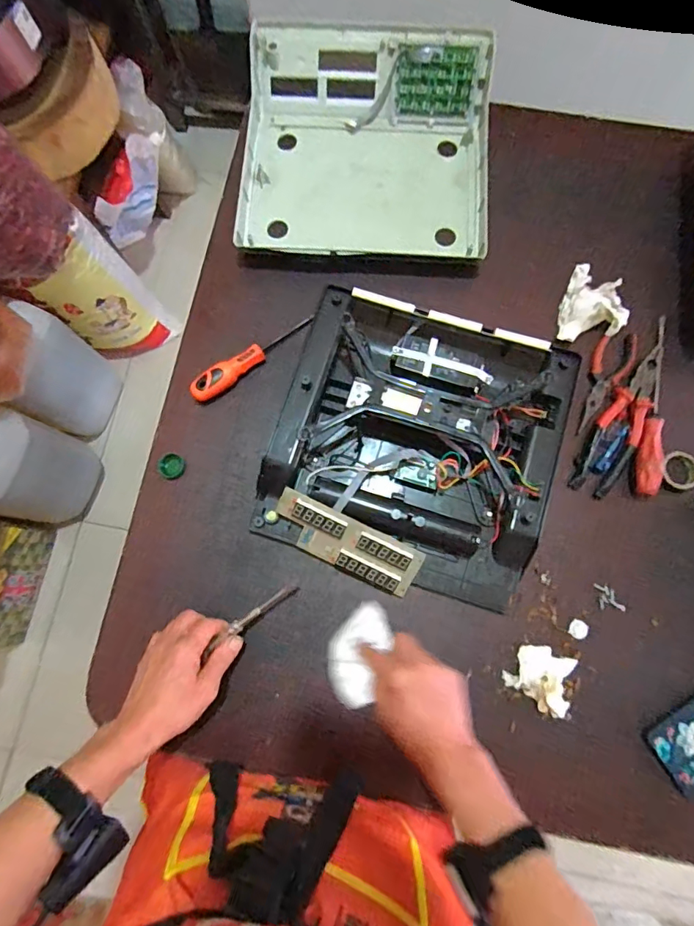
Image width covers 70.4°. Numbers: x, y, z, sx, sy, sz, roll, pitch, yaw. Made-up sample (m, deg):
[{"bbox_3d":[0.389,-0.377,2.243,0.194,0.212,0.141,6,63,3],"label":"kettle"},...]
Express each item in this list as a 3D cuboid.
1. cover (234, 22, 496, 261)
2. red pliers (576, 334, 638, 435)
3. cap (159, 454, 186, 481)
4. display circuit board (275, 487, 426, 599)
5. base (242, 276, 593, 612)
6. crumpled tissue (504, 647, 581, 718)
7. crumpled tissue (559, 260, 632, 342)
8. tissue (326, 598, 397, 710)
[{"bbox_3d":[0.027,-0.445,0.698,0.341,0.079,0.320,3,78,1],"label":"cover"},{"bbox_3d":[0.334,-0.107,0.641,0.048,0.013,0.151,27,80,6],"label":"red pliers"},{"bbox_3d":[-0.222,0.005,0.624,0.030,0.009,0.032,0,78,0],"label":"cap"},{"bbox_3d":[-0.002,0.096,0.580,0.178,0.014,0.065,26,111,3],"label":"display circuit board"},{"bbox_3d":[0.089,-0.025,0.590,0.349,0.082,0.318,19,79,4],"label":"base"},{"bbox_3d":[0.226,0.244,0.561,0.068,0.019,0.064,37,81,7],"label":"crumpled tissue"},{"bbox_3d":[0.333,-0.208,0.653,0.085,0.031,0.108,11,78,3],"label":"crumpled tissue"},{"bbox_3d":[0.013,0.217,0.569,0.060,0.010,0.113,21,61,4],"label":"tissue"}]

